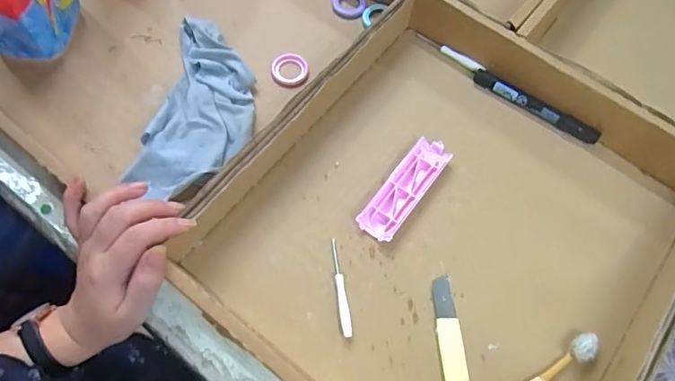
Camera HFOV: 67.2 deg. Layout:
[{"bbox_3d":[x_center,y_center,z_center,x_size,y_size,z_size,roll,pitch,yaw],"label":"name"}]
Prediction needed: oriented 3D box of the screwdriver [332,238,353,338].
[{"bbox_3d":[0.002,0.080,0.424,0.009,0.007,0.083,-8,66,-7],"label":"screwdriver"}]

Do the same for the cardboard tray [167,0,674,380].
[{"bbox_3d":[0.100,0.031,0.436,0.358,0.054,0.365,36,68,13],"label":"cardboard tray"}]

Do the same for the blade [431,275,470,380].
[{"bbox_3d":[0.091,0.120,0.411,0.019,0.008,0.101,-3,65,-4],"label":"blade"}]

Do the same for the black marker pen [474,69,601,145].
[{"bbox_3d":[0.197,-0.084,0.508,0.132,0.013,0.016,33,68,12],"label":"black marker pen"}]

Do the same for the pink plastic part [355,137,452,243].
[{"bbox_3d":[0.062,-0.002,0.468,0.034,0.014,0.111,35,68,13],"label":"pink plastic part"}]

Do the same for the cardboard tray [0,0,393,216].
[{"bbox_3d":[-0.171,-0.166,0.518,0.344,0.063,0.374,36,68,13],"label":"cardboard tray"}]

